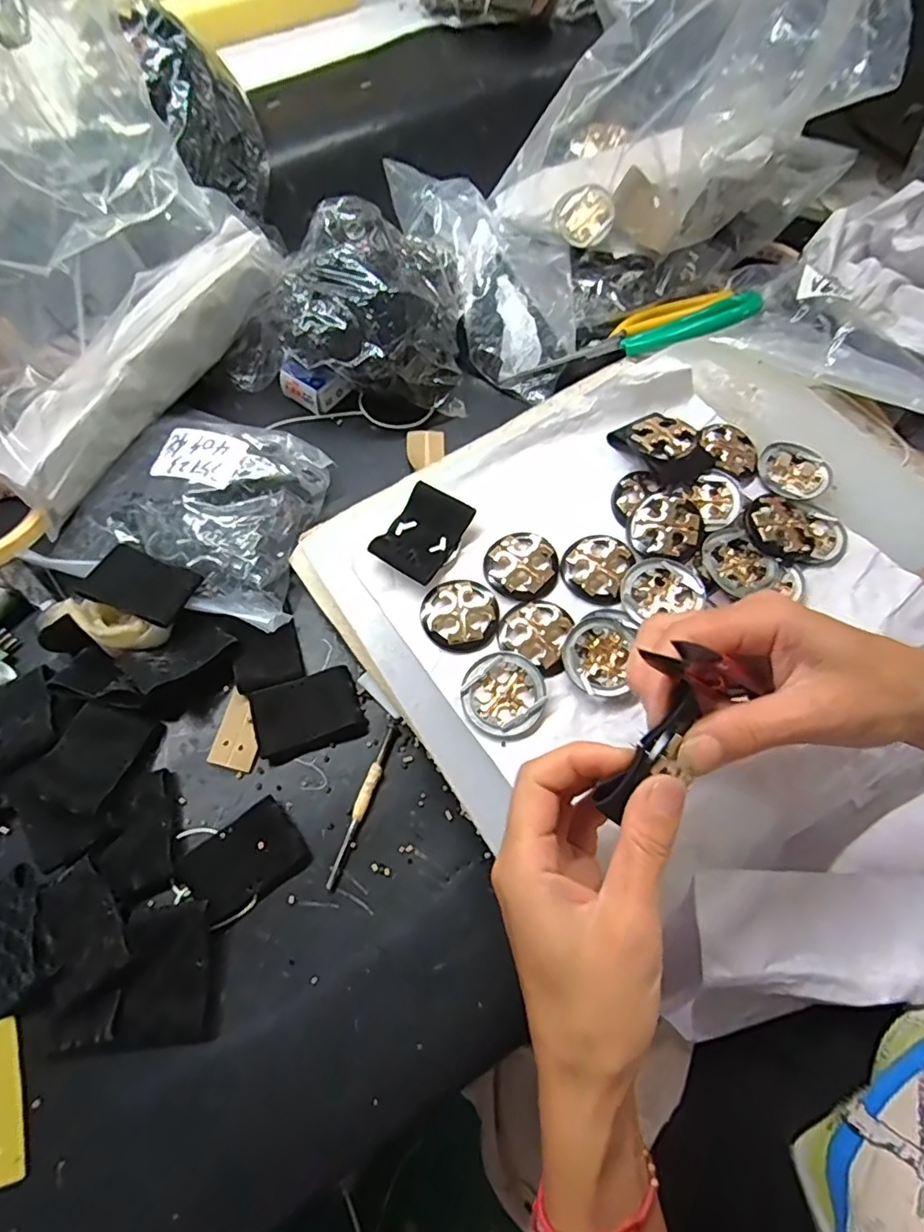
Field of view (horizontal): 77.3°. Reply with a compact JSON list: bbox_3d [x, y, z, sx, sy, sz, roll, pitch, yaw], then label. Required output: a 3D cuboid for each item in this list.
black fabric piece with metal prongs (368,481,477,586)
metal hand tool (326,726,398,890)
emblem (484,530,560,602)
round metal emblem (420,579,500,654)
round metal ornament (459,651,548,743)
[{"bbox_3d":[-0.023,-0.049,0.345,0.041,0.014,0.059,29,70,11],"label":"black fabric piece with metal prongs"},{"bbox_3d":[-0.057,0.108,0.334,0.008,0.005,0.093,18,68,7],"label":"metal hand tool"},{"bbox_3d":[0.036,-0.031,0.341,0.043,0.004,0.042,0,67,-1],"label":"emblem"},{"bbox_3d":[-0.001,-0.002,0.330,0.043,0.004,0.043,0,67,-1],"label":"round metal emblem"},{"bbox_3d":[0.022,0.043,0.310,0.044,0.007,0.044,28,69,11],"label":"round metal ornament"}]

